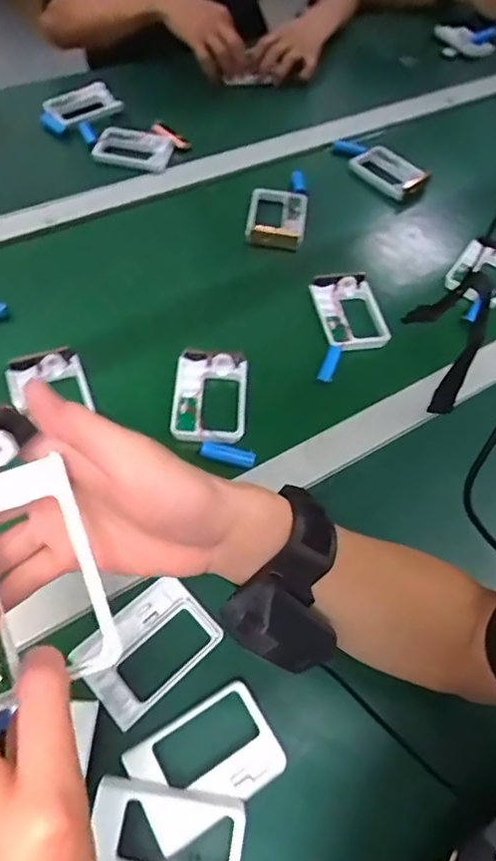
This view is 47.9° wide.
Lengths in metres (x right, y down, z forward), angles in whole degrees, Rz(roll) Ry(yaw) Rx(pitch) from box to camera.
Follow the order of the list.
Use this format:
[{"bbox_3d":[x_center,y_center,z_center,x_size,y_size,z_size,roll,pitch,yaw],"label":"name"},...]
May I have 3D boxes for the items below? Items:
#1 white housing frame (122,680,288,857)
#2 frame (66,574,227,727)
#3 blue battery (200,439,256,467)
[{"bbox_3d":[-0.027,0.216,0.367,0.093,0.011,0.066,-25,61,-21],"label":"white housing frame"},{"bbox_3d":[-0.074,0.159,0.412,0.097,0.011,0.069,-36,65,-26],"label":"frame"},{"bbox_3d":[-0.018,0.021,0.511,0.050,0.011,0.014,15,55,6],"label":"blue battery"}]

